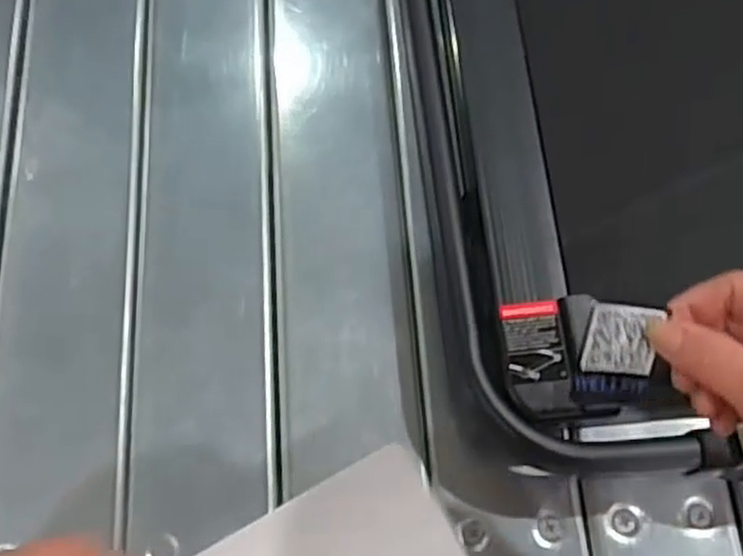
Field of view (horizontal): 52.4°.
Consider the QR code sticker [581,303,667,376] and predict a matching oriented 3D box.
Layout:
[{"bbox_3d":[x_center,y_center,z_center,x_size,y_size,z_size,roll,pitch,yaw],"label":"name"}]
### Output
[{"bbox_3d":[0.107,0.027,0.324,0.030,0.004,0.031,6,109,-1],"label":"QR code sticker"}]

